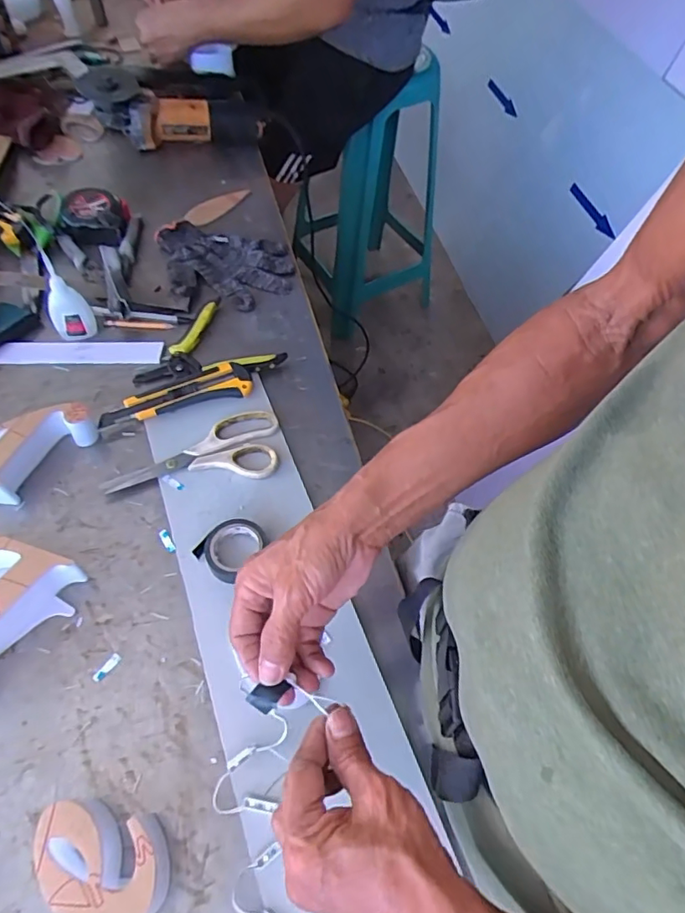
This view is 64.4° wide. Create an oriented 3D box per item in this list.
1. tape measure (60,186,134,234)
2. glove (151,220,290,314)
[{"bbox_3d":[-0.341,-0.336,0.757,0.085,0.043,0.074,6,57,-2],"label":"tape measure"},{"bbox_3d":[-0.161,-0.262,0.736,0.176,0.025,0.148,0,57,-2],"label":"glove"}]

